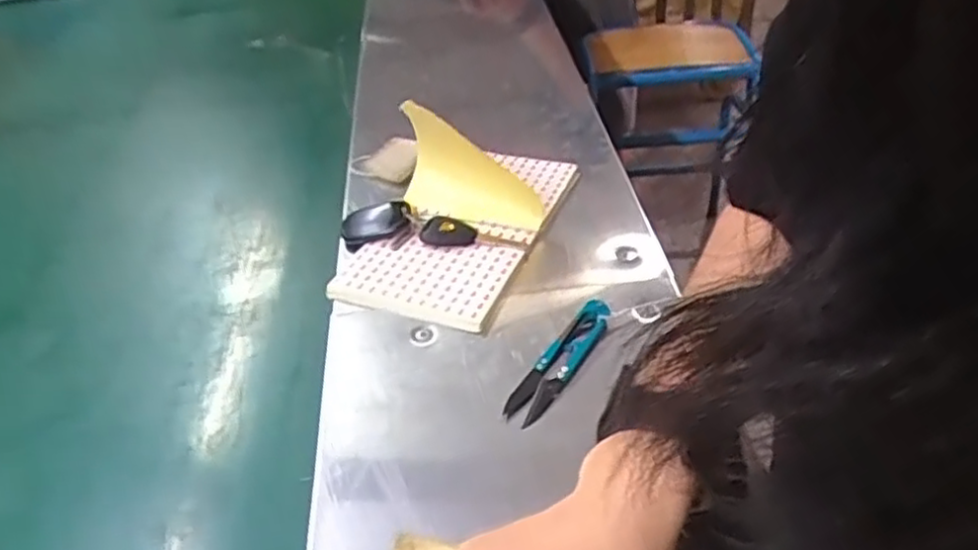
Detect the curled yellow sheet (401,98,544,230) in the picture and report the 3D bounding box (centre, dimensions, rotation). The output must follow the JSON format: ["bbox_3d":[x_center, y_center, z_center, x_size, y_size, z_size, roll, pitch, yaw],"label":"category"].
[{"bbox_3d":[-0.013,-0.087,0.577,0.102,0.079,0.073,0,41,1],"label":"curled yellow sheet"}]

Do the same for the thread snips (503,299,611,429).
[{"bbox_3d":[0.046,0.051,0.455,0.025,0.012,0.105,22,46,30],"label":"thread snips"}]

